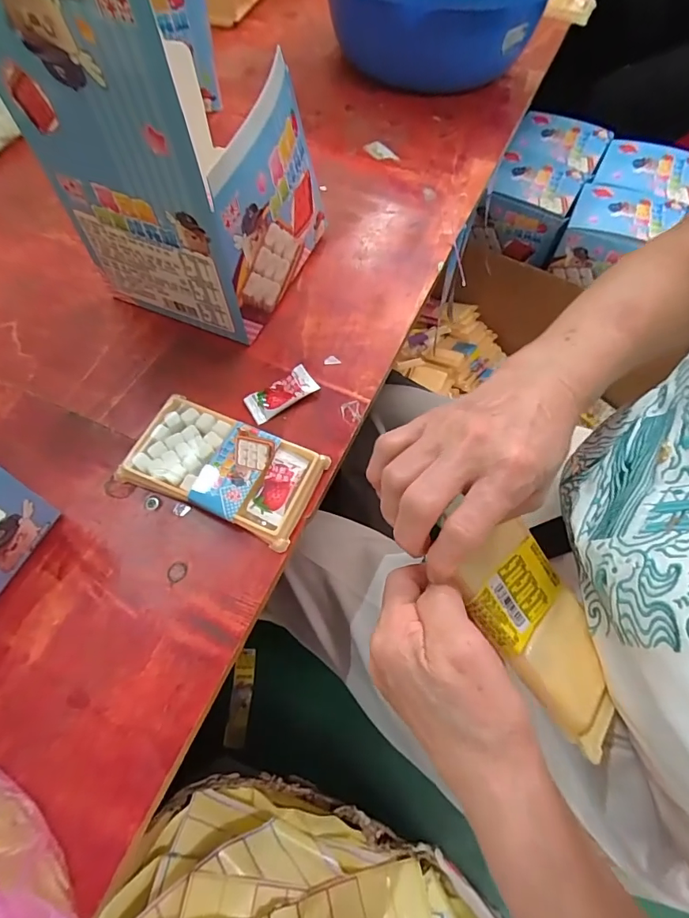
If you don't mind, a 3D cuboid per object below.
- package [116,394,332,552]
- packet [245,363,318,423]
[{"bbox_3d":[-0.088,0.006,0.339,0.133,0.017,0.072,23,64,9],"label":"package"},{"bbox_3d":[-0.051,-0.053,0.374,0.056,0.010,0.026,-30,68,-17],"label":"packet"}]

